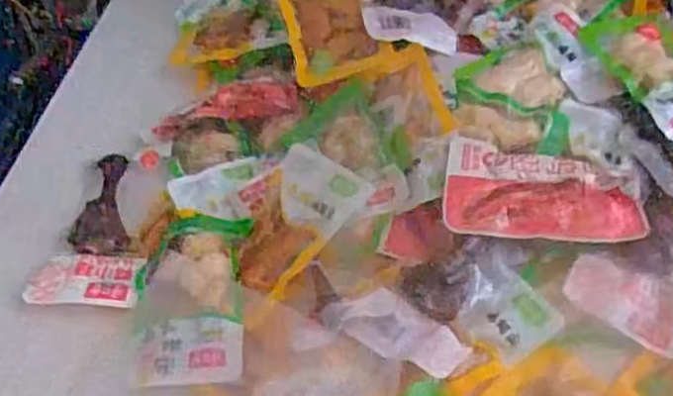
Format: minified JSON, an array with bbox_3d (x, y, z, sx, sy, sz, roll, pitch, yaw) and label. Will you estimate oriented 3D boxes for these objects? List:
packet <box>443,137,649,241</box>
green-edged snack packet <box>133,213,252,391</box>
[{"bbox_3d":[0.147,-0.004,0.503,0.137,0.005,0.072,6,64,6],"label":"packet"},{"bbox_3d":[-0.098,0.061,0.486,0.075,0.025,0.136,-2,47,2],"label":"green-edged snack packet"}]

